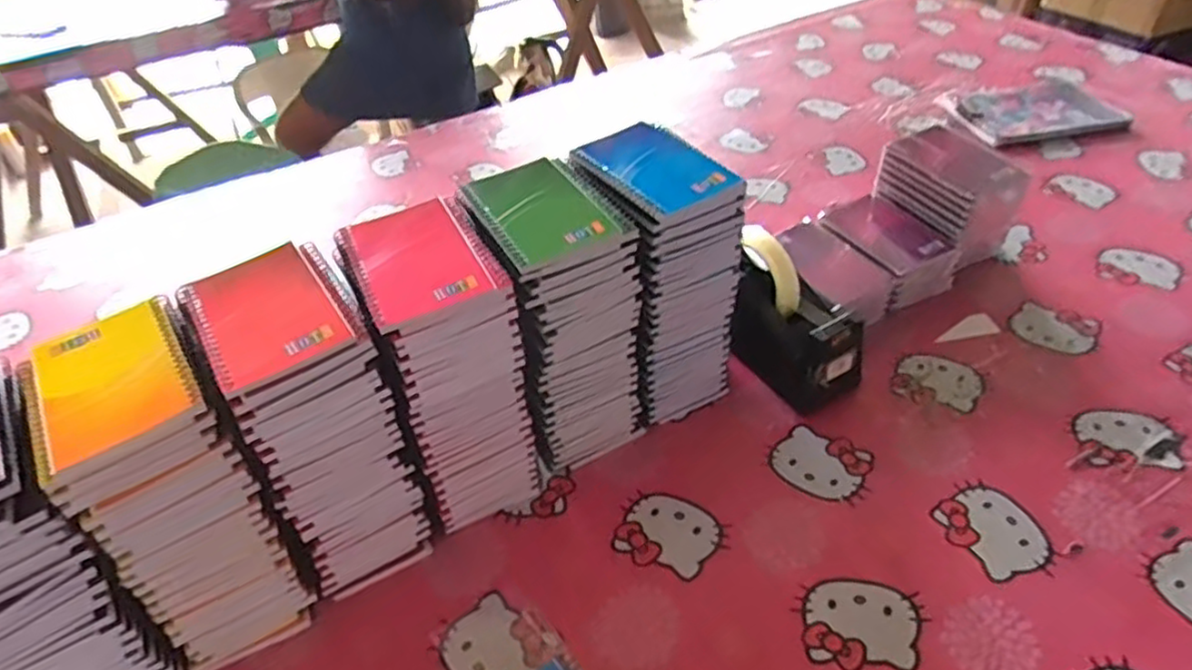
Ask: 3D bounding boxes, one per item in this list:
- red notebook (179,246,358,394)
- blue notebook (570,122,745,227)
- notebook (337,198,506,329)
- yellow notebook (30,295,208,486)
[{"bbox_3d":[-0.223,-0.014,0.469,0.081,0.009,0.124,-29,48,-24],"label":"red notebook"},{"bbox_3d":[0.048,-0.140,0.581,0.095,0.012,0.128,-25,46,-21],"label":"blue notebook"},{"bbox_3d":[-0.128,-0.059,0.505,0.094,0.006,0.126,-22,45,-18],"label":"notebook"},{"bbox_3d":[-0.303,0.026,0.444,0.085,0.011,0.126,-27,47,-23],"label":"yellow notebook"}]

